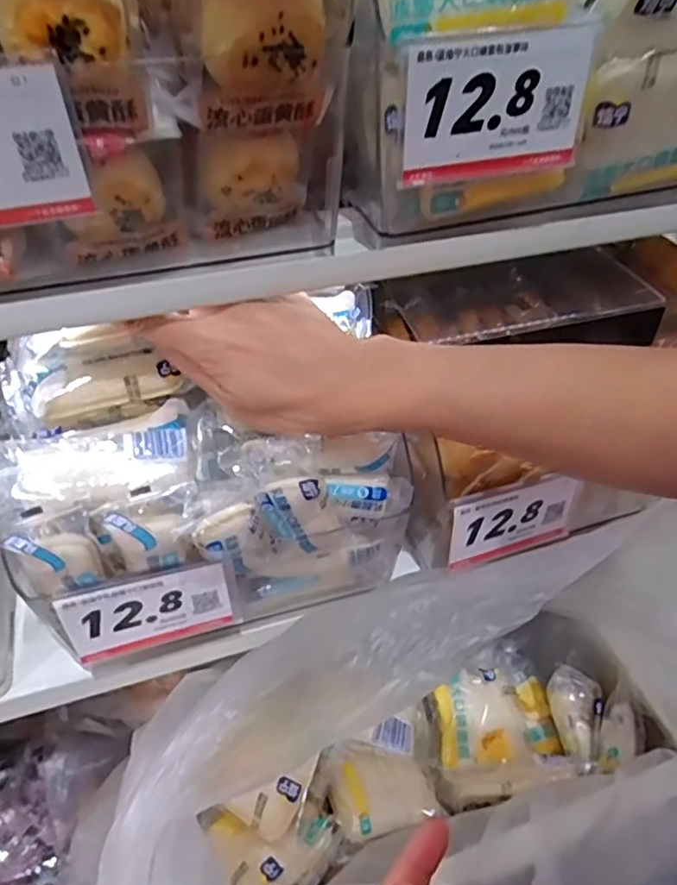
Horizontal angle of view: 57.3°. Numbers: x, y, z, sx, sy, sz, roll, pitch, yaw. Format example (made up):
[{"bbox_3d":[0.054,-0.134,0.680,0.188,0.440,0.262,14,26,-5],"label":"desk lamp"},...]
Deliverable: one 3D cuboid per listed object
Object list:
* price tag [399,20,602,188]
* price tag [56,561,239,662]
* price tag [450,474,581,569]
[{"bbox_3d":[0.078,-0.162,0.299,0.096,0.065,0.009,-9,48,-12],"label":"price tag"},{"bbox_3d":[-0.115,0.105,0.379,0.095,0.065,0.004,-11,39,-14],"label":"price tag"},{"bbox_3d":[0.123,0.055,0.434,0.094,0.065,0.004,-14,38,-13],"label":"price tag"}]

